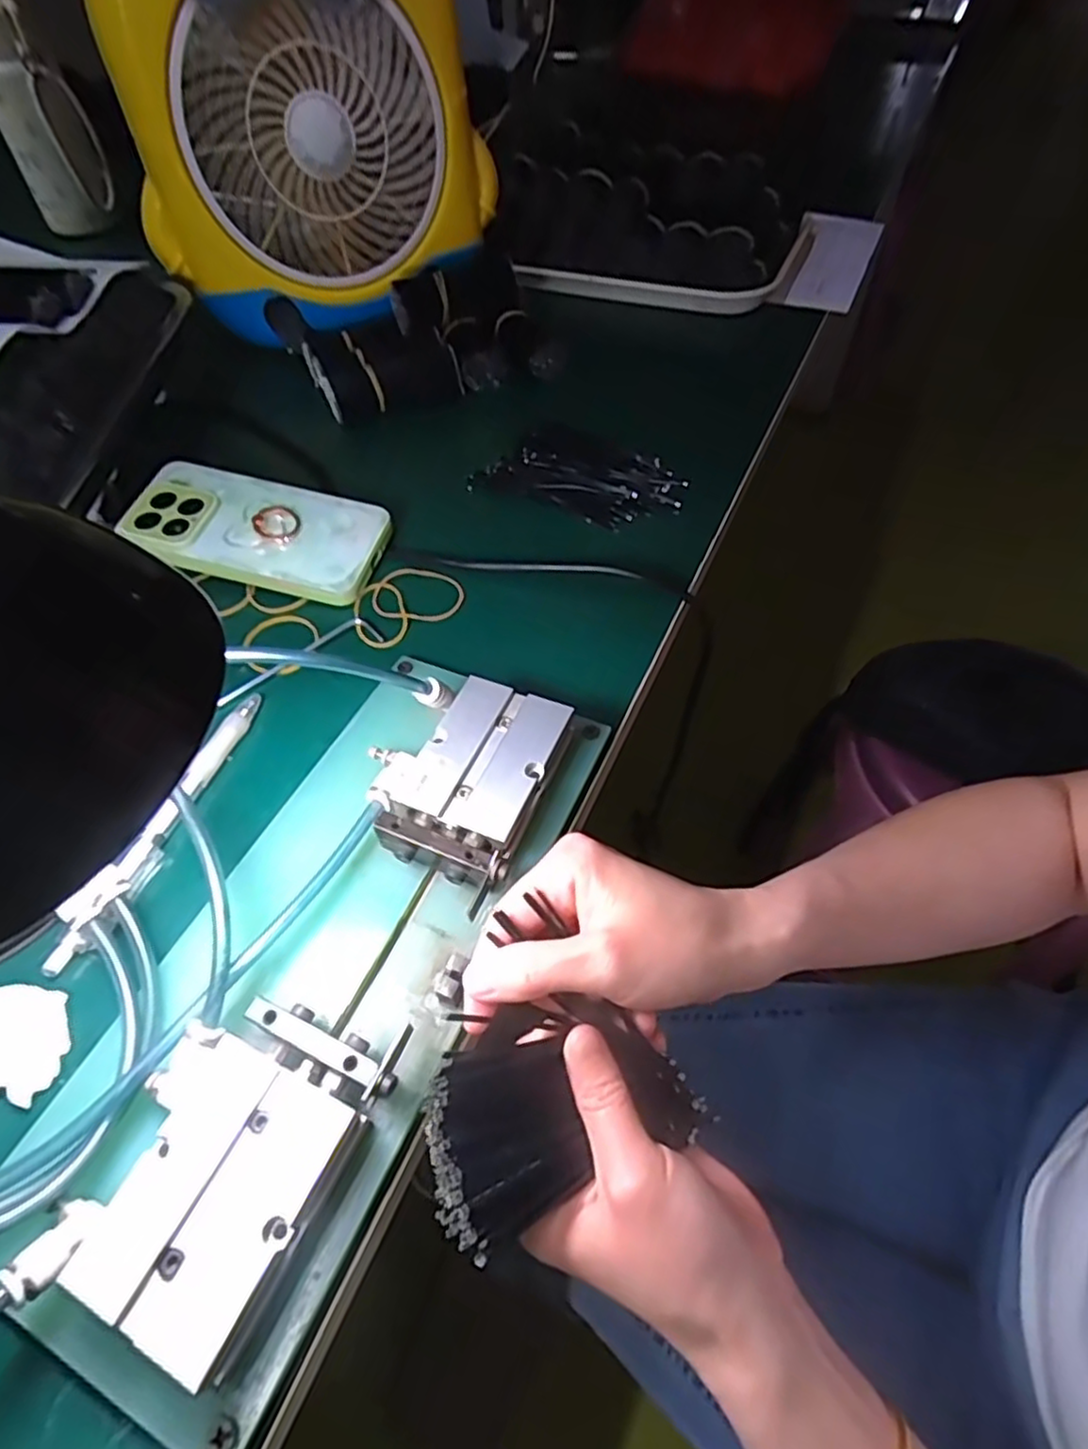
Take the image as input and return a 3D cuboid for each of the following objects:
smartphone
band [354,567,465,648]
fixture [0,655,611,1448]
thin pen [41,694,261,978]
[{"bbox_3d":[-0.175,-0.121,0.419,0.152,0.012,0.075,15,61,5],"label":"smartphone"},{"bbox_3d":[-0.082,-0.072,0.402,0.066,0.004,0.051,-30,59,-20],"label":"band"},{"bbox_3d":[-0.080,0.081,0.268,0.114,0.034,0.264,20,57,15],"label":"fixture"},{"bbox_3d":[-0.171,0.043,0.315,0.014,0.009,0.146,14,55,11],"label":"thin pen"}]

